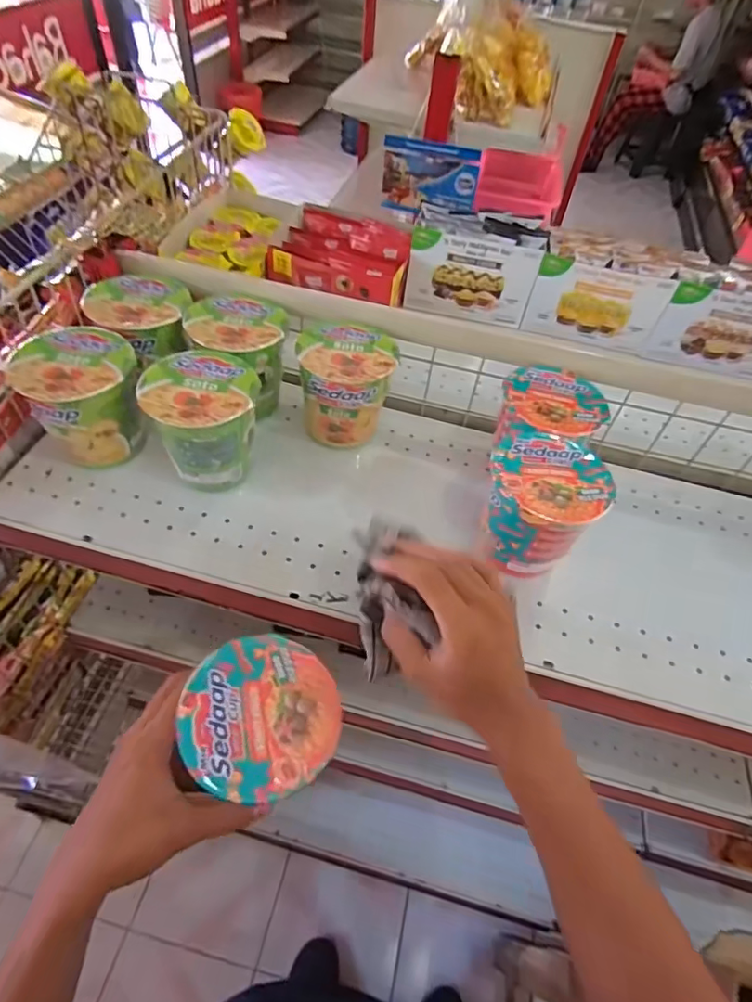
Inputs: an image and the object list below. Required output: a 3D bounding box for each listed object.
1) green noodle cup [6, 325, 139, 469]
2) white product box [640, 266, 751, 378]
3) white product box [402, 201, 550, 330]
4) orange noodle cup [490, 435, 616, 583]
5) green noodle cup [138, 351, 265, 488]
[{"bbox_3d":[-0.292,-0.102,0.537,0.098,0.104,0.100,3,52,-4],"label":"green noodle cup"},{"bbox_3d":[0.495,-0.262,0.749,0.180,0.115,0.099,17,53,7],"label":"white product box"},{"bbox_3d":[0.140,-0.350,0.777,0.178,0.127,0.086,7,52,0],"label":"white product box"},{"bbox_3d":[0.153,0.010,0.512,0.103,0.114,0.108,3,52,-4],"label":"orange noodle cup"},{"bbox_3d":[-0.172,-0.079,0.537,0.103,0.104,0.106,3,52,-4],"label":"green noodle cup"}]

